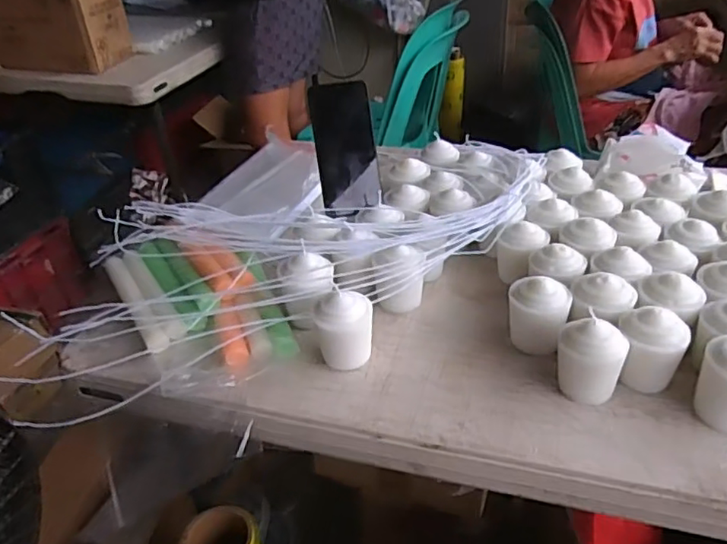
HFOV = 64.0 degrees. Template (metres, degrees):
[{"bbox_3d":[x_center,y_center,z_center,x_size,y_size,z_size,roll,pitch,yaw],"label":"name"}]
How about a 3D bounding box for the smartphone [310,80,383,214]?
[{"bbox_3d":[-0.020,-0.154,0.731,0.077,0.158,0.017,-10,15,-7],"label":"smartphone"}]

